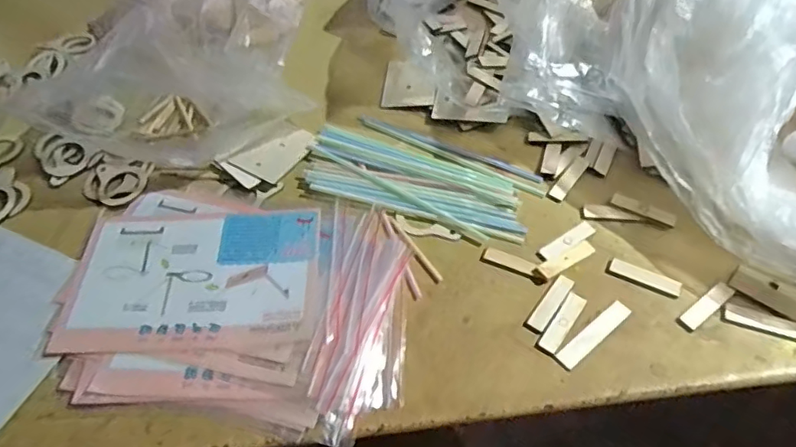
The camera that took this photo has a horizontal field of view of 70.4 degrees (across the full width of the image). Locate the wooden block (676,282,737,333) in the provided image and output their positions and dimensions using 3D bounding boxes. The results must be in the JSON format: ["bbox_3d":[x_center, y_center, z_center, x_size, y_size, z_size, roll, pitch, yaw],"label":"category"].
[{"bbox_3d":[0.263,0.071,0.483,0.061,0.005,0.016,-31,60,-21],"label":"wooden block"}]

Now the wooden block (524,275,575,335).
[{"bbox_3d":[0.131,0.069,0.484,0.016,0.004,0.062,33,60,21],"label":"wooden block"}]

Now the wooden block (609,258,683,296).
[{"bbox_3d":[0.220,0.047,0.501,0.061,0.004,0.017,22,56,15],"label":"wooden block"}]

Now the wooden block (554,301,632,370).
[{"bbox_3d":[0.163,0.091,0.466,0.081,0.004,0.016,-33,60,-22],"label":"wooden block"}]

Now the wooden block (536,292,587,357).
[{"bbox_3d":[0.138,0.083,0.473,0.017,0.004,0.063,32,59,21],"label":"wooden block"}]

